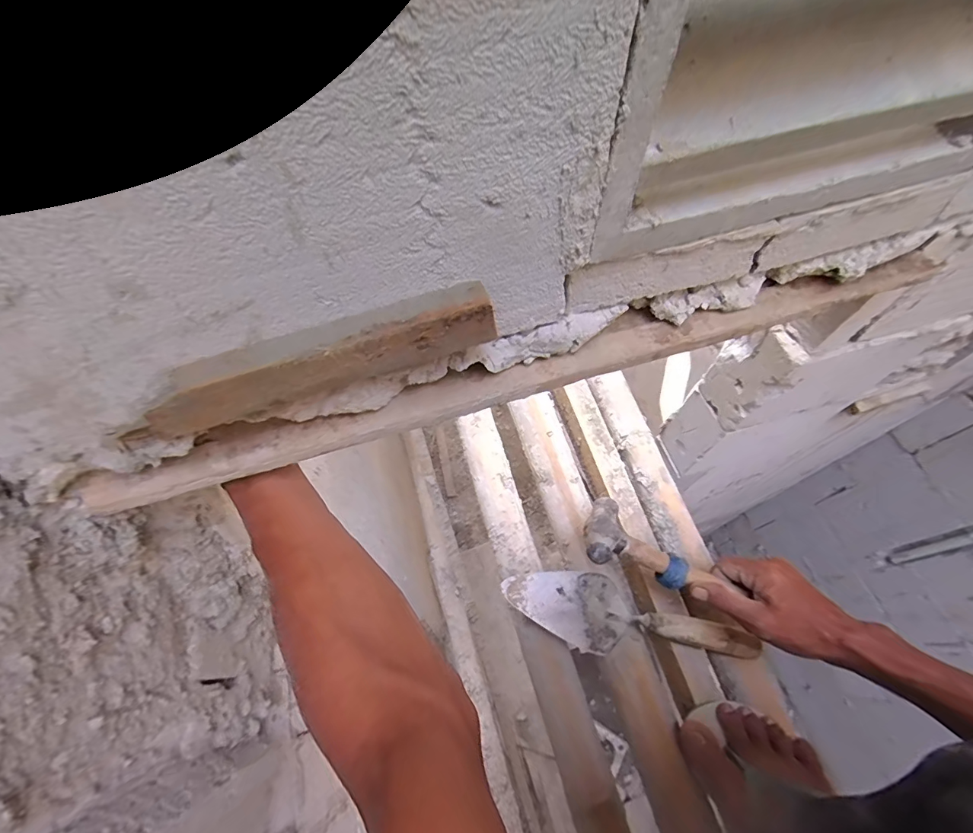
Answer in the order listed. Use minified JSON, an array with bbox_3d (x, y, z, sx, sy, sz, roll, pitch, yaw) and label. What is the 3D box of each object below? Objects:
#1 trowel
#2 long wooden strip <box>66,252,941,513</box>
[{"bbox_3d":[0.163,0.238,0.515,0.287,0.049,0.086,6,62,6],"label":"trowel"},{"bbox_3d":[0.034,-0.038,0.342,0.674,0.020,0.035,-16,62,-5],"label":"long wooden strip"}]

